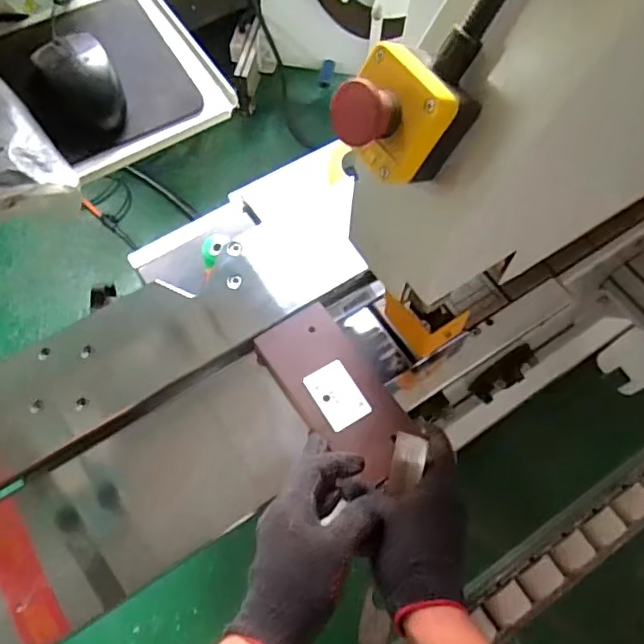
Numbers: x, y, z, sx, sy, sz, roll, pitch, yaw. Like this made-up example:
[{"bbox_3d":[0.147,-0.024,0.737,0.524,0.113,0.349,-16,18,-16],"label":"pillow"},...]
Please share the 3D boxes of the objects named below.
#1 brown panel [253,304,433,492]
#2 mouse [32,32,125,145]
[{"bbox_3d":[0.016,0.065,0.569,0.081,0.014,0.175,-34,67,-16],"label":"brown panel"},{"bbox_3d":[-0.220,-0.214,0.537,0.067,0.038,0.119,-22,67,-12],"label":"mouse"}]

